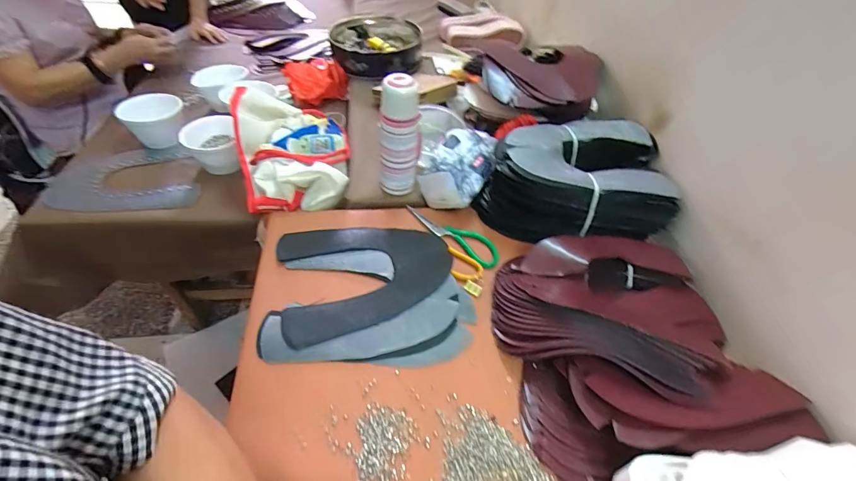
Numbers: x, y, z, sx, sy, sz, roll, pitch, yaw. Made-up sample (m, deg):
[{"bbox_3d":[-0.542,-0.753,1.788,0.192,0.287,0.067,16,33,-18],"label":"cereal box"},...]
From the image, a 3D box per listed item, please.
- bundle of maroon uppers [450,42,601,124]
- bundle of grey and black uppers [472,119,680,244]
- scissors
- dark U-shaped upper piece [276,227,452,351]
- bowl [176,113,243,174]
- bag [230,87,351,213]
[{"bbox_3d":[0.223,-0.331,0.810,0.265,0.092,0.223,-6,49,-12],"label":"bundle of maroon uppers"},{"bbox_3d":[0.255,-0.107,0.715,0.309,0.131,0.206,4,48,-1],"label":"bundle of grey and black uppers"},{"bbox_3d":[0.051,-0.008,0.693,0.098,0.011,0.187,-18,52,-19],"label":"scissors"},{"bbox_3d":[-0.099,0.042,0.632,0.273,0.018,0.212,-13,51,-15],"label":"dark U-shaped upper piece"},{"bbox_3d":[-0.479,-0.209,0.870,0.104,0.084,0.112,-12,50,-17],"label":"bowl"},{"bbox_3d":[-0.271,-0.196,0.782,0.206,0.101,0.282,-10,50,-13],"label":"bag"}]

